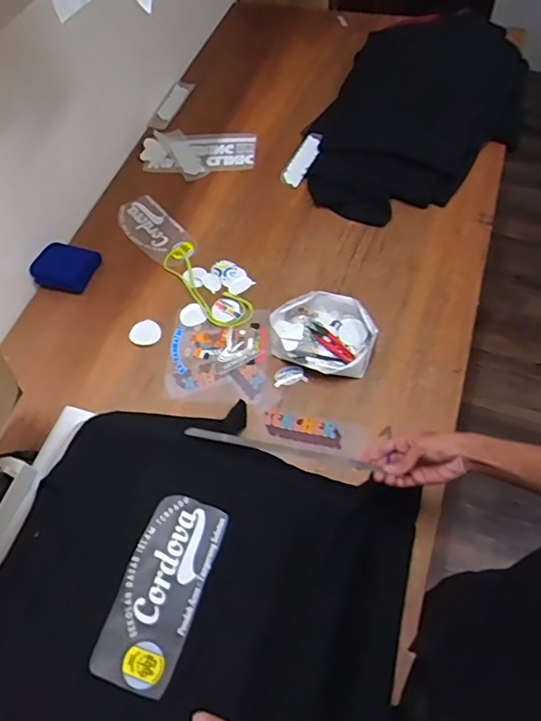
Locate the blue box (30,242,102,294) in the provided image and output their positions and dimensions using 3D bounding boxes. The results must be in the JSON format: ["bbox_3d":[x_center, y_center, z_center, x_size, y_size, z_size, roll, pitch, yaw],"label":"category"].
[{"bbox_3d":[-0.447,-0.206,1.142,0.118,0.031,0.115,13,62,11],"label":"blue box"}]

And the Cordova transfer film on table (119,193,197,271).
[{"bbox_3d":[-0.264,-0.297,1.197,0.105,0.005,0.243,-37,65,-16],"label":"Cordova transfer film on table"}]

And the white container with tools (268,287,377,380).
[{"bbox_3d":[0.100,-0.052,0.996,0.190,0.043,0.153,16,63,12],"label":"white container with tools"}]

